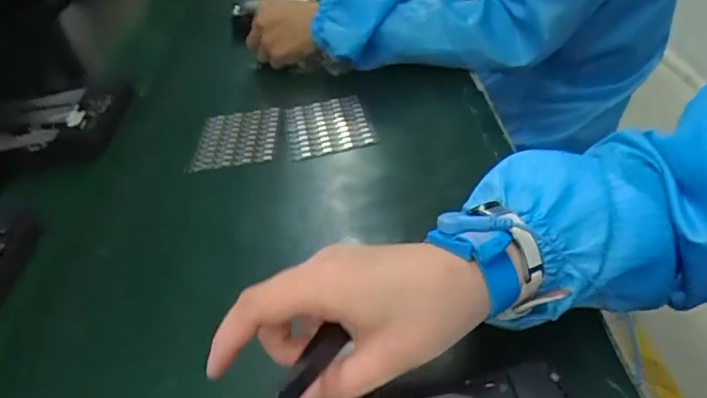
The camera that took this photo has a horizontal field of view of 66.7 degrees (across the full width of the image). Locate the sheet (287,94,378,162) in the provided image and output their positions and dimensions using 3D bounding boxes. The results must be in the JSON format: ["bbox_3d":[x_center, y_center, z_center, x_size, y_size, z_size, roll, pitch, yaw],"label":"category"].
[{"bbox_3d":[-0.026,-0.074,0.536,0.081,0.004,0.092,-13,43,-3],"label":"sheet"}]

